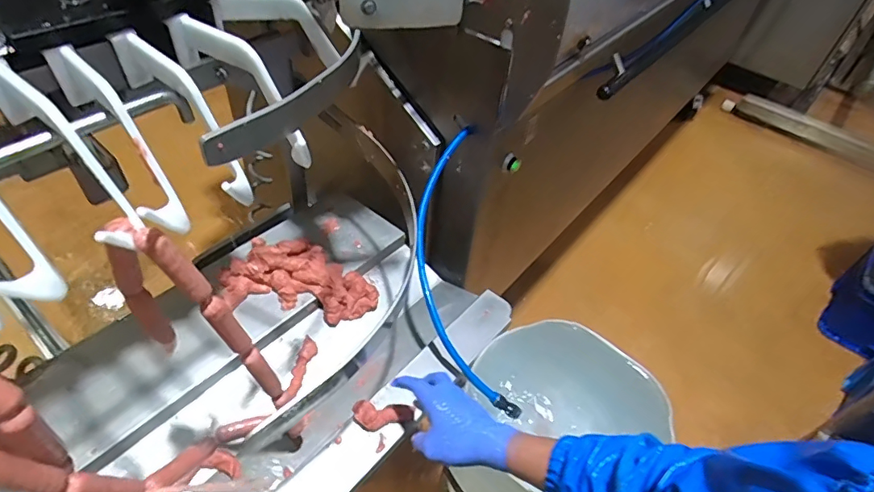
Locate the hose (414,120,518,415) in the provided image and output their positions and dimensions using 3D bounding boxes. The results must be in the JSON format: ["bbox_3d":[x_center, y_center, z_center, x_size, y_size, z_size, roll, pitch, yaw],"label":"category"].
[{"bbox_3d":[0.030,0.025,0.788,0.118,0.024,0.475,-4,70,-13],"label":"hose"}]

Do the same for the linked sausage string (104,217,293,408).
[{"bbox_3d":[-0.236,0.083,0.498,0.119,0.276,0.031,8,47,2],"label":"linked sausage string"}]

